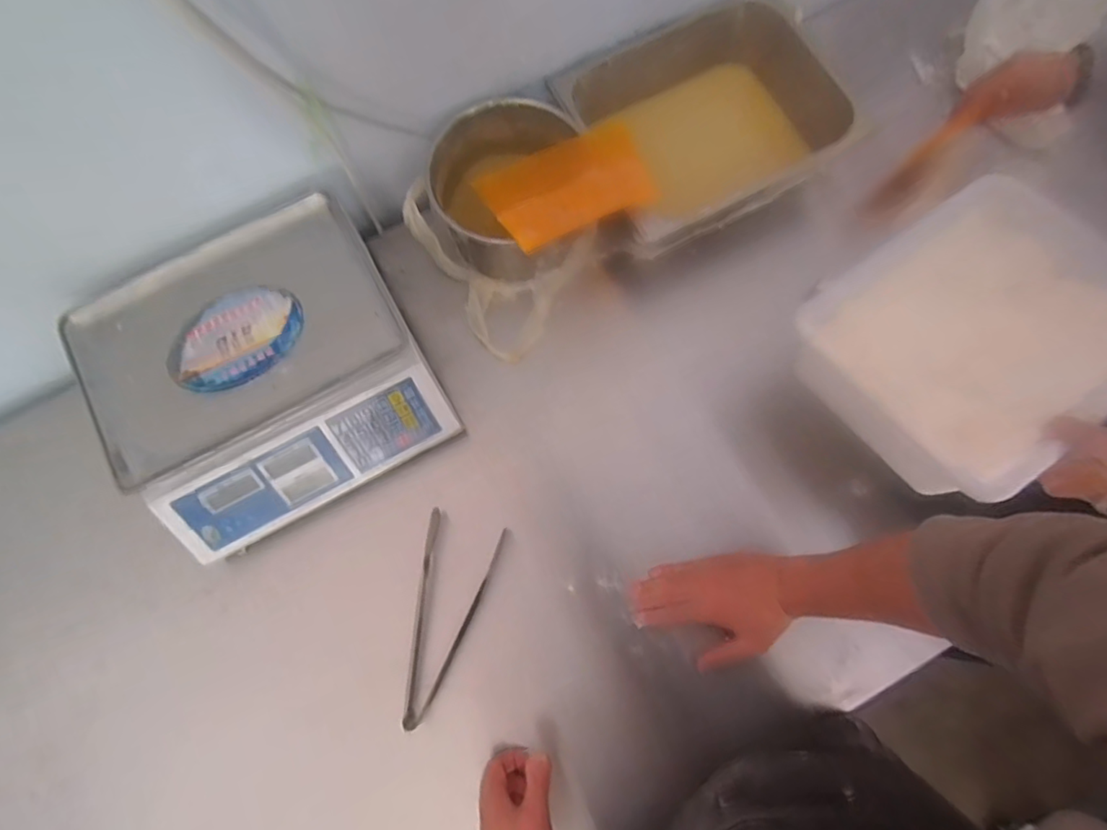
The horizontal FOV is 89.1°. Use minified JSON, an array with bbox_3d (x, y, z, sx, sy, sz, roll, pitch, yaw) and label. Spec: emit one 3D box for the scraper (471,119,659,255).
[{"bbox_3d":[0.017,-0.266,0.648,0.185,0.011,0.121,-26,69,-6],"label":"scraper"}]

